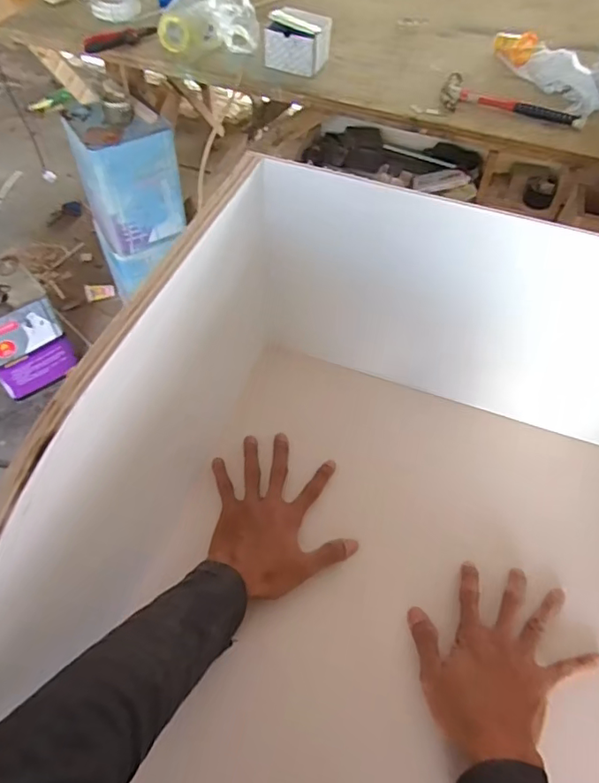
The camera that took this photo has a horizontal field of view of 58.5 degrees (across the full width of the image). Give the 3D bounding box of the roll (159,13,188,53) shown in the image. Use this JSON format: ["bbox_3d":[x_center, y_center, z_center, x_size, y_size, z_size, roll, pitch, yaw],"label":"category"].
[{"bbox_3d":[-0.300,-0.849,1.268,0.070,0.075,0.015,-30,25,21],"label":"roll"}]

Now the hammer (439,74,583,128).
[{"bbox_3d":[0.482,-0.655,1.212,0.314,0.025,0.119,17,56,10],"label":"hammer"}]

